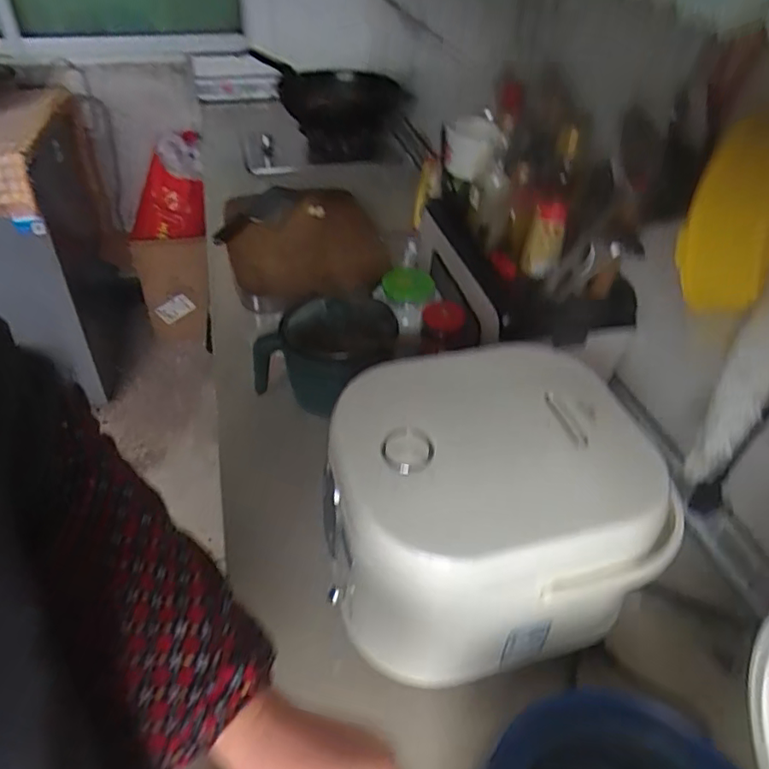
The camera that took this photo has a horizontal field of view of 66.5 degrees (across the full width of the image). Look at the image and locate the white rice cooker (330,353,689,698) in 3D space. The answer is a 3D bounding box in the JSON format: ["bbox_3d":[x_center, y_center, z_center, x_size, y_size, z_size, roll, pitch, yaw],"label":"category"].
[{"bbox_3d":[0.092,0.116,0.589,0.279,0.182,0.254,-9,43,-14],"label":"white rice cooker"}]

